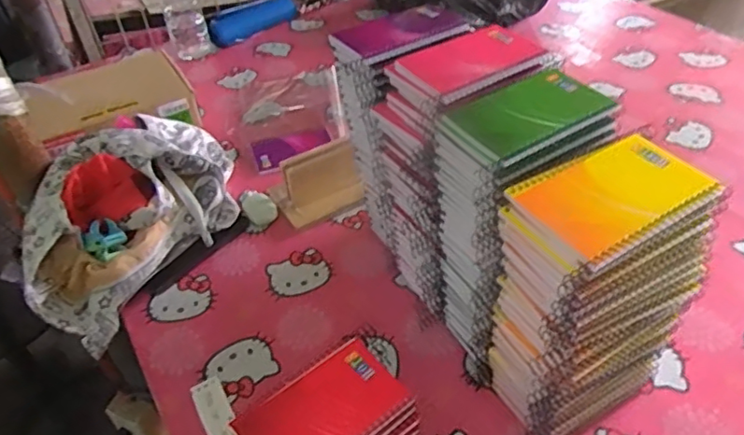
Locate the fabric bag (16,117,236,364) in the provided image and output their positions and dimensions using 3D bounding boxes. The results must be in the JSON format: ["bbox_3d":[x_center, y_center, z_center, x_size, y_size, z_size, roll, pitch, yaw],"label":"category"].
[{"bbox_3d":[-0.317,-0.012,0.786,0.173,0.142,0.324,22,49,27],"label":"fabric bag"}]

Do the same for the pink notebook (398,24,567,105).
[{"bbox_3d":[0.101,-0.154,0.580,0.145,0.012,0.088,-23,45,-18],"label":"pink notebook"}]

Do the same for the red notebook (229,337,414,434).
[{"bbox_3d":[-0.043,0.163,0.494,0.132,0.011,0.082,-30,48,-24],"label":"red notebook"}]

